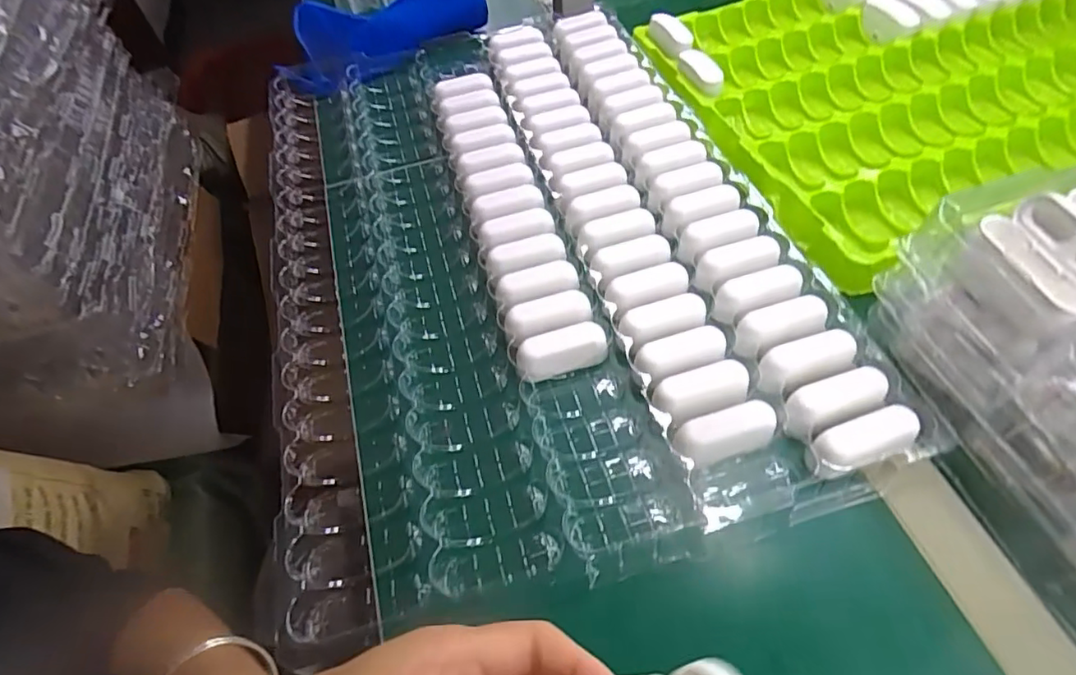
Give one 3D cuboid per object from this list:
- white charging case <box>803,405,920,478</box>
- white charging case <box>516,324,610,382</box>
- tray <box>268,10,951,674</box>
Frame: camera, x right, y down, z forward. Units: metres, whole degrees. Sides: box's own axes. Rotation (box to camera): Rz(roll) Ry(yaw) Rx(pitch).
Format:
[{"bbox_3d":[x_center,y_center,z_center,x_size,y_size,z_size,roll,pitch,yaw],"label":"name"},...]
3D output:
[{"bbox_3d":[0.190,0.065,0.333,0.064,0.027,0.025,-20,55,-9],"label":"white charging case"},{"bbox_3d":[0.016,0.010,0.390,0.063,0.021,0.023,-18,55,-7],"label":"white charging case"},{"bbox_3d":[-0.022,-0.096,0.474,0.381,0.034,0.565,-15,55,-5],"label":"tray"}]

